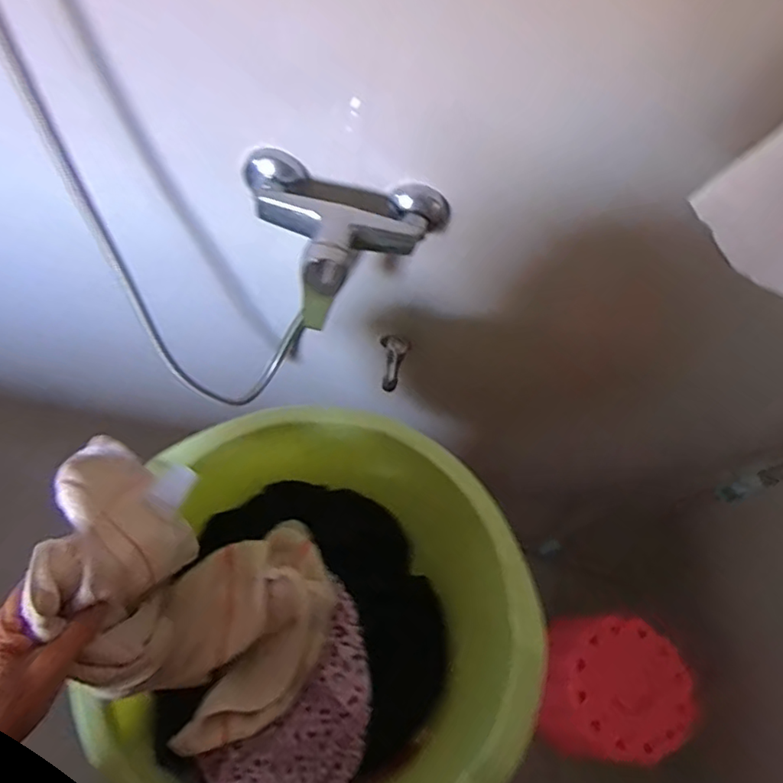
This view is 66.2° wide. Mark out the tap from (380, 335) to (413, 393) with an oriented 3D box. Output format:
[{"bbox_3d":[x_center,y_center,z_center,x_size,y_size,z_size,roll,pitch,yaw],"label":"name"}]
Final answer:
[{"bbox_3d":[0.000,-0.037,0.850,0.041,0.086,0.032,15,34,3],"label":"tap"}]

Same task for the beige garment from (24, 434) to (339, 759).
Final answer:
[{"bbox_3d":[-0.173,0.195,0.535,0.213,0.209,0.209,13,68,2],"label":"beige garment"}]

